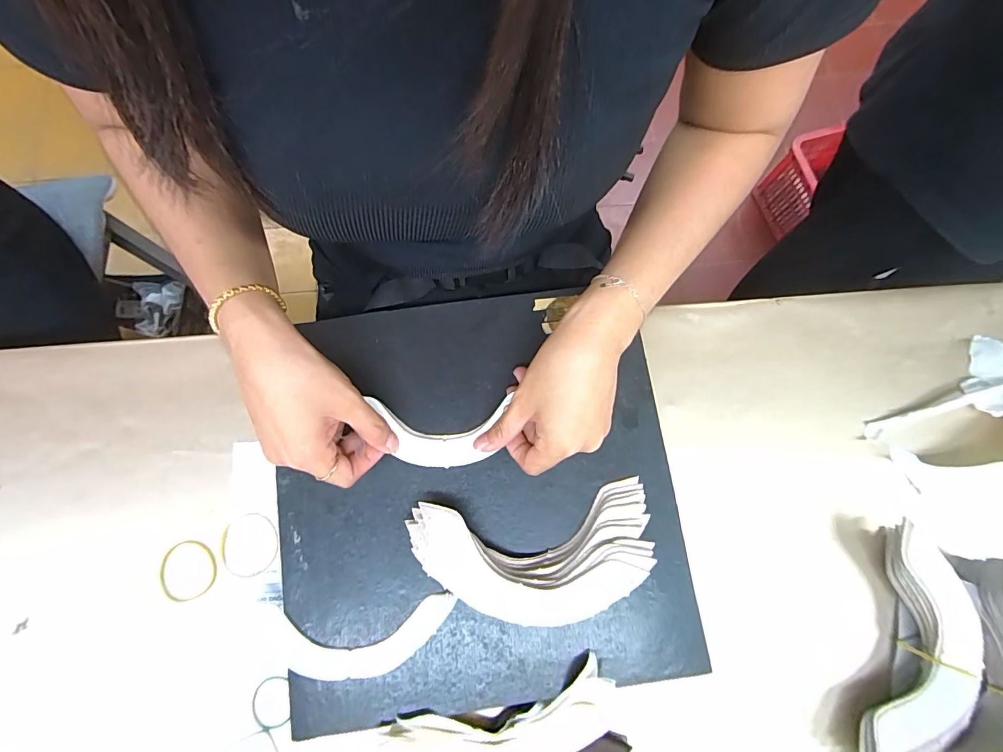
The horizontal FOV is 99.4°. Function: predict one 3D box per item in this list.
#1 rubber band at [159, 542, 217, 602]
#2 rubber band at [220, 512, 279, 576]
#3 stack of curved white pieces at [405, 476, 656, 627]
[{"bbox_3d":[-0.247,0.153,0.335,0.042,0.004,0.045,0,78,-1],"label":"rubber band"},{"bbox_3d":[-0.202,0.135,0.340,0.045,0.004,0.047,0,78,-1],"label":"rubber band"},{"bbox_3d":[0.025,0.129,0.308,0.171,0.028,0.083,-7,78,-2],"label":"stack of curved white pieces"}]

